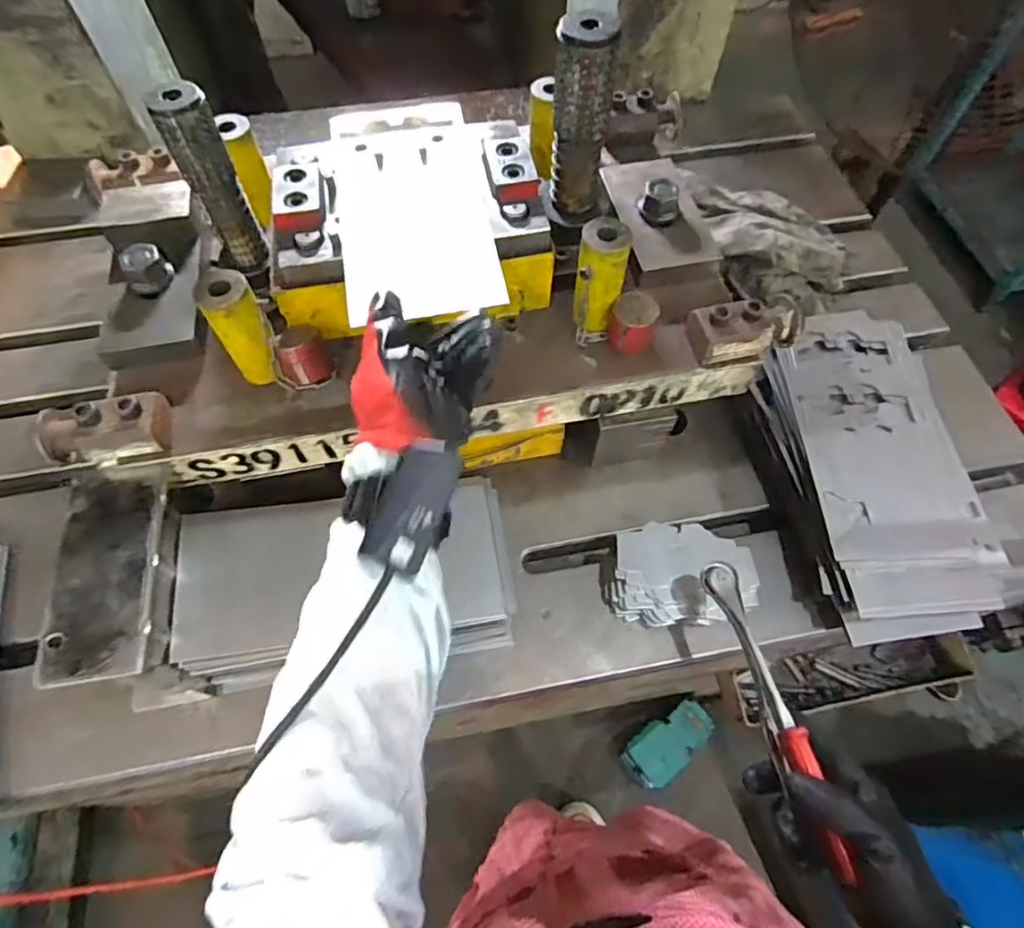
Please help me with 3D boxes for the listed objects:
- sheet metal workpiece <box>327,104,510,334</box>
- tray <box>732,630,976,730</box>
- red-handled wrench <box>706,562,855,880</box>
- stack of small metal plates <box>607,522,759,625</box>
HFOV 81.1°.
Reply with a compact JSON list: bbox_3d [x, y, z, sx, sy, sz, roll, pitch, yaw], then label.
[{"bbox_3d":[-0.085,-0.225,0.510,0.125,0.009,0.251,-10,64,-4],"label":"sheet metal workpiece"},{"bbox_3d":[0.449,0.273,0.782,0.286,0.052,0.082,-10,62,-6],"label":"tray"},{"bbox_3d":[0.186,0.168,0.428,0.023,0.017,0.207,-11,56,-6],"label":"red-handled wrench"},{"bbox_3d":[0.154,0.100,0.541,0.128,0.037,0.084,0,61,0],"label":"stack of small metal plates"}]

